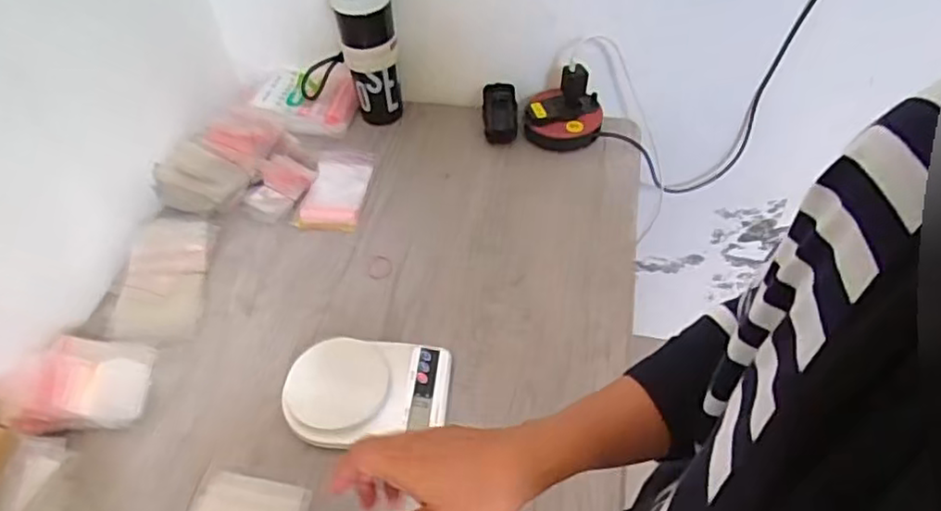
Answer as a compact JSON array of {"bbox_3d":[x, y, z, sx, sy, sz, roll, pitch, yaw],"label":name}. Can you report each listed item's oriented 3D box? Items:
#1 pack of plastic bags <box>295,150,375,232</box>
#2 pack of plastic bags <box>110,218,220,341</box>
[{"bbox_3d":[-0.197,-0.102,0.975,0.084,0.016,0.160,5,50,7],"label":"pack of plastic bags"},{"bbox_3d":[-0.400,0.026,0.868,0.099,0.029,0.189,-3,49,0],"label":"pack of plastic bags"}]

